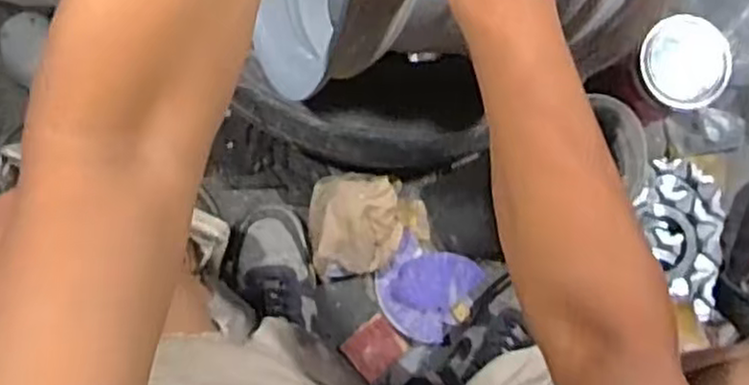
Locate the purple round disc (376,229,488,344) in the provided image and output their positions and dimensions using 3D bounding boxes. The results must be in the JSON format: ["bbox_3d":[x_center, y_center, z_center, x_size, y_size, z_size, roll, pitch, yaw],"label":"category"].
[{"bbox_3d":[0.060,0.115,0.861,0.108,0.026,0.114,36,86,-3],"label":"purple round disc"}]

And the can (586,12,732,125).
[{"bbox_3d":[0.331,-0.138,0.837,0.108,0.141,0.099,32,87,-3],"label":"can"}]

